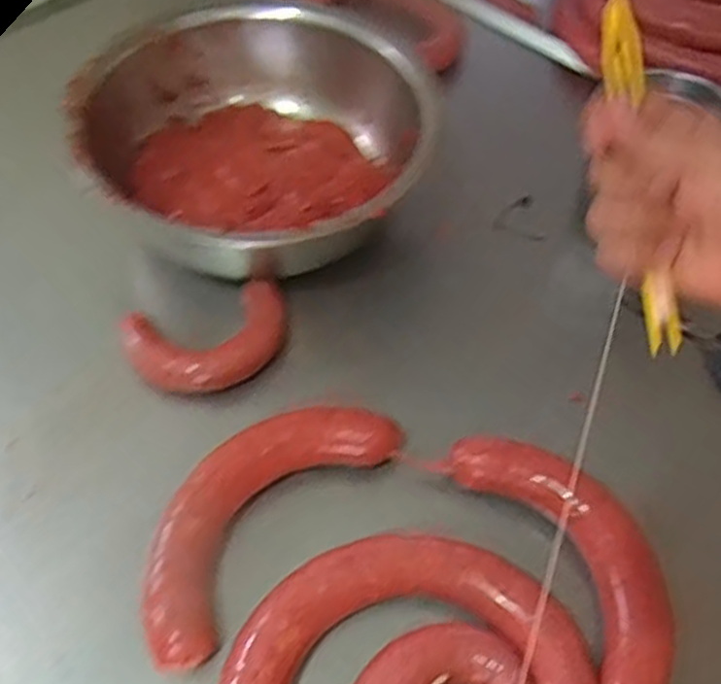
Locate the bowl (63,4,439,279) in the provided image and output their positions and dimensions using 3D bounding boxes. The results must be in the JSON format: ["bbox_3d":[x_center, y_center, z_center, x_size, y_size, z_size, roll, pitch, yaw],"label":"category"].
[{"bbox_3d":[-0.096,-0.184,0.727,0.307,0.122,0.286,1,53,-2],"label":"bowl"}]

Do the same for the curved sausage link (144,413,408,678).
[{"bbox_3d":[-0.080,0.125,0.568,0.102,0.046,0.235,35,59,21],"label":"curved sausage link"}]

